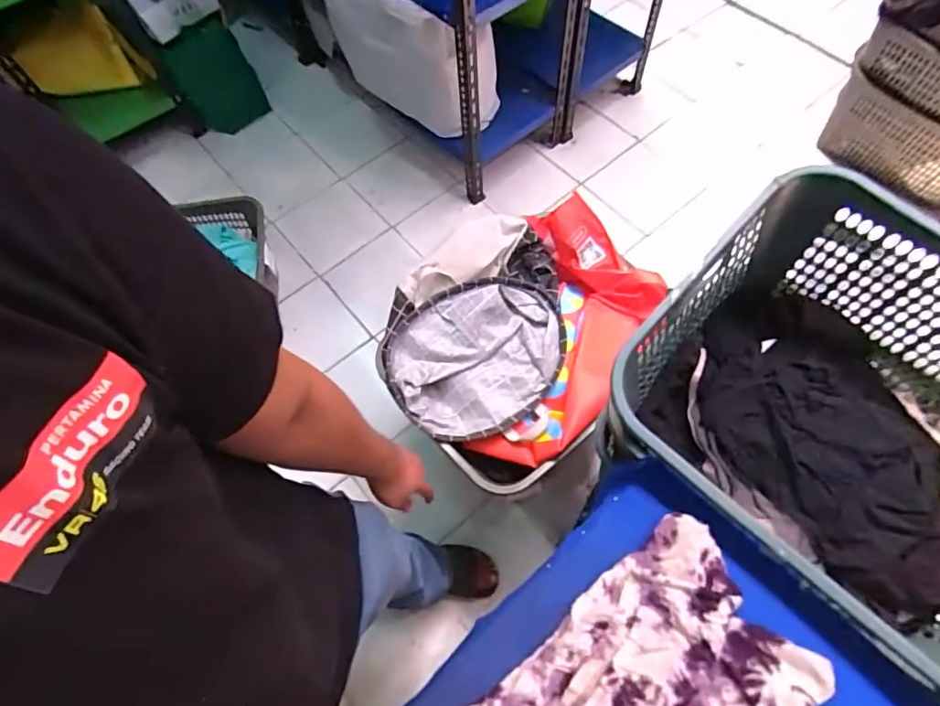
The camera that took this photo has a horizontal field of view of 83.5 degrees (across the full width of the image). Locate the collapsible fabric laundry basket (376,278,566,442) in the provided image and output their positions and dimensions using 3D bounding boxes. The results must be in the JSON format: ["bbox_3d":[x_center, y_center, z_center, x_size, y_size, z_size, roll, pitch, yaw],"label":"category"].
[{"bbox_3d":[0.013,0.008,1.036,0.354,0.098,0.284,-15,64,-5],"label":"collapsible fabric laundry basket"}]

